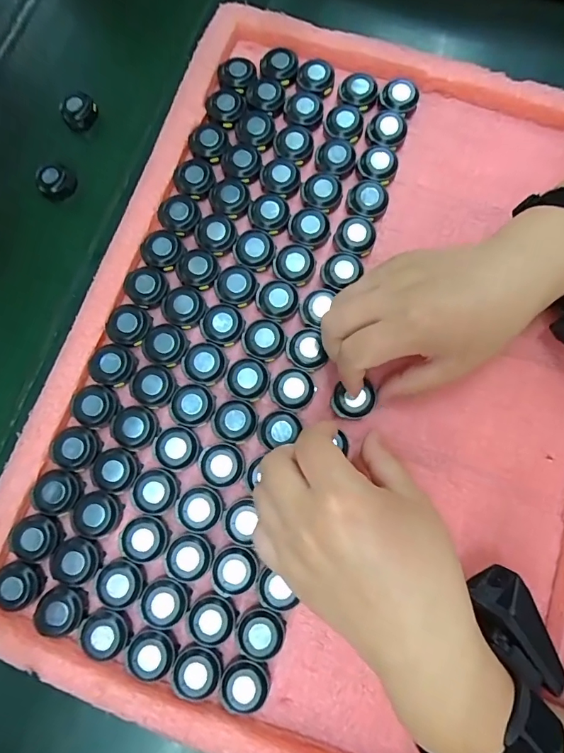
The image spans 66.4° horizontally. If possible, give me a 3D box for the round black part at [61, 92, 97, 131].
[{"bbox_3d":[-0.177,-0.232,0.377,0.030,0.014,0.026,-31,78,-3],"label":"round black part"}]

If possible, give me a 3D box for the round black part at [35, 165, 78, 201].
[{"bbox_3d":[-0.188,-0.162,0.360,0.030,0.014,0.025,-32,78,-3],"label":"round black part"}]

